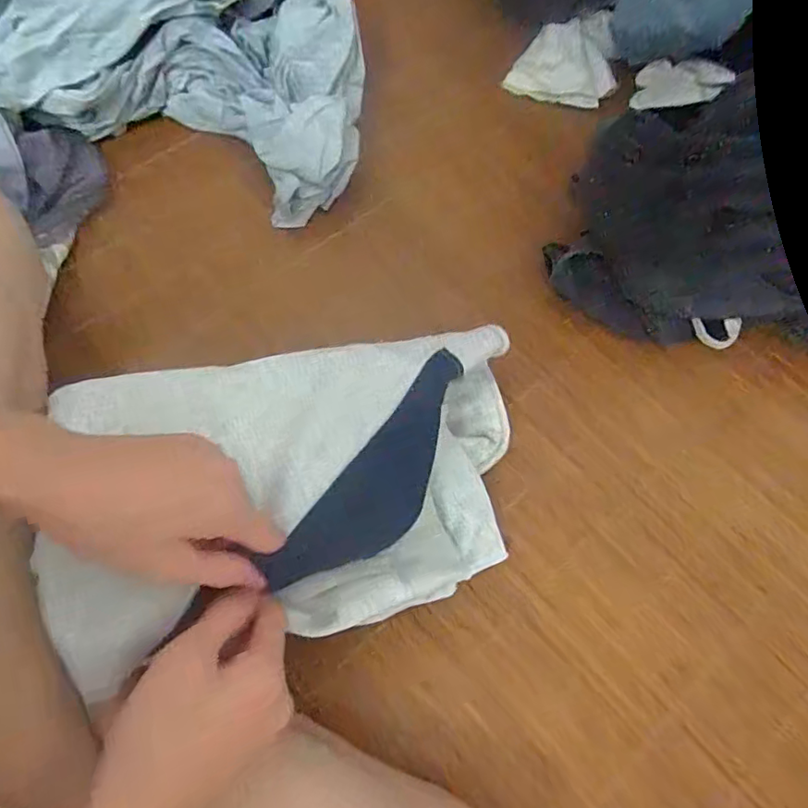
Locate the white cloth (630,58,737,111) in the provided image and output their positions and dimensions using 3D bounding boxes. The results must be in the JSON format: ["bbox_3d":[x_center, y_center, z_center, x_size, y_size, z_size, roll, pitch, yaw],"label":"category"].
[{"bbox_3d":[0.309,-0.354,0.625,0.106,0.025,0.050,28,106,40],"label":"white cloth"}]

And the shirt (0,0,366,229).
[{"bbox_3d":[-0.316,-0.301,0.514,0.546,0.156,0.248,-7,69,-8],"label":"shirt"}]

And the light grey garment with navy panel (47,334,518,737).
[{"bbox_3d":[-0.064,0.056,0.399,0.317,0.102,0.202,-10,69,-7],"label":"light grey garment with navy panel"}]

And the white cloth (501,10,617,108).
[{"bbox_3d":[0.189,-0.400,0.639,0.114,0.056,0.085,21,68,4],"label":"white cloth"}]

